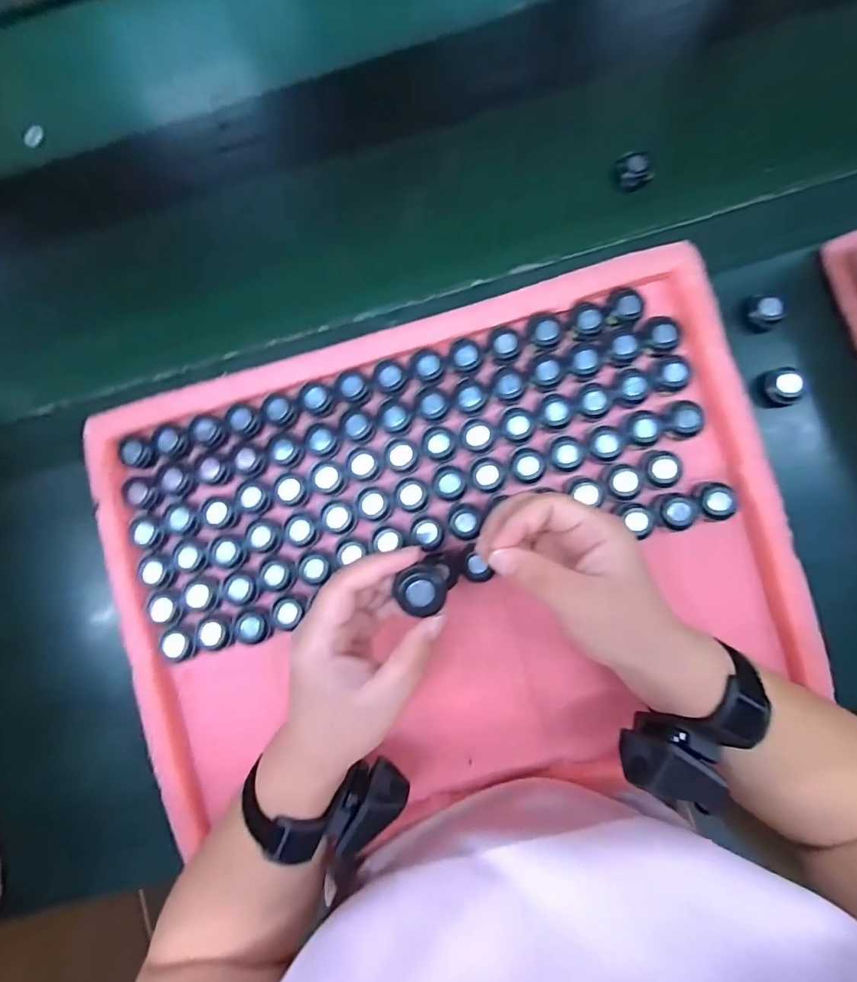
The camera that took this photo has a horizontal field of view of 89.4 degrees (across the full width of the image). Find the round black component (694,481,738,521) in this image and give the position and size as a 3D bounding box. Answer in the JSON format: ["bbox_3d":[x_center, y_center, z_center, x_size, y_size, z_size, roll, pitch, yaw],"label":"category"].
[{"bbox_3d":[0.214,0.006,0.322,0.029,0.008,0.028,0,85,4],"label":"round black component"}]

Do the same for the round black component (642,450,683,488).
[{"bbox_3d":[0.177,-0.017,0.325,0.027,0.008,0.027,0,85,4],"label":"round black component"}]

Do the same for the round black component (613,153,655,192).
[{"bbox_3d":[0.172,-0.271,0.366,0.025,0.012,0.032,-36,84,0],"label":"round black component"}]

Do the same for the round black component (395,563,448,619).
[{"bbox_3d":[-0.003,0.054,0.235,0.025,0.008,0.026,0,89,3],"label":"round black component"}]

